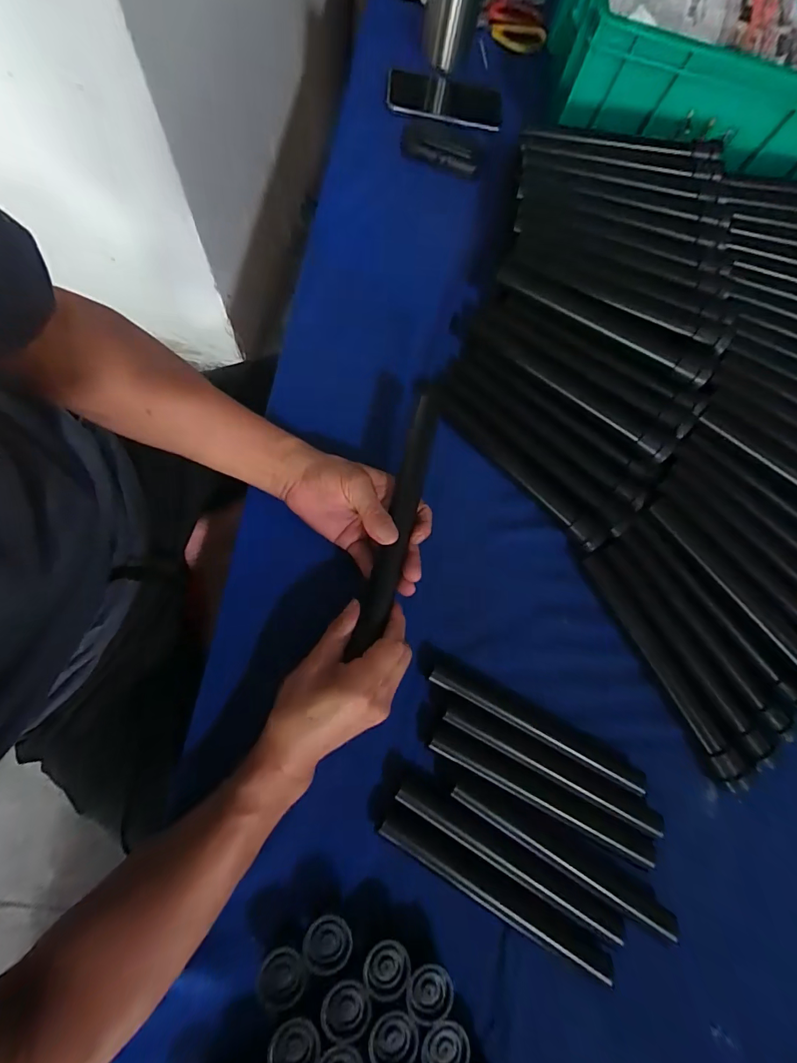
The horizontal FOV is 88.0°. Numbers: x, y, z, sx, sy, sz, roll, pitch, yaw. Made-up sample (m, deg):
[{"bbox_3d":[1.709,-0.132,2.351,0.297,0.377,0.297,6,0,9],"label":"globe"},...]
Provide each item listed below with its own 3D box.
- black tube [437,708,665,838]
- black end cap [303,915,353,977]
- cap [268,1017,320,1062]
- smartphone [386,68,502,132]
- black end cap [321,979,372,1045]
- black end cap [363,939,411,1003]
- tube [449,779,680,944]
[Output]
[{"bbox_3d":[0.137,0.212,0.367,0.209,0.016,0.021,28,74,-1],"label":"black tube"},{"bbox_3d":[-0.052,0.305,0.308,0.033,0.020,0.031,2,76,-8],"label":"black end cap"},{"bbox_3d":[-0.071,0.353,0.283,0.032,0.015,0.031,2,76,-8],"label":"cap"},{"bbox_3d":[0.064,-0.603,0.574,0.159,0.013,0.079,4,79,-7],"label":"smartphone"},{"bbox_3d":[-0.037,0.340,0.293,0.033,0.008,0.031,2,76,-8],"label":"black end cap"},{"bbox_3d":[-0.006,0.322,0.302,0.031,0.016,0.030,2,76,-8],"label":"black end cap"},{"bbox_3d":[0.139,0.277,0.351,0.209,0.015,0.021,33,74,1],"label":"tube"}]

